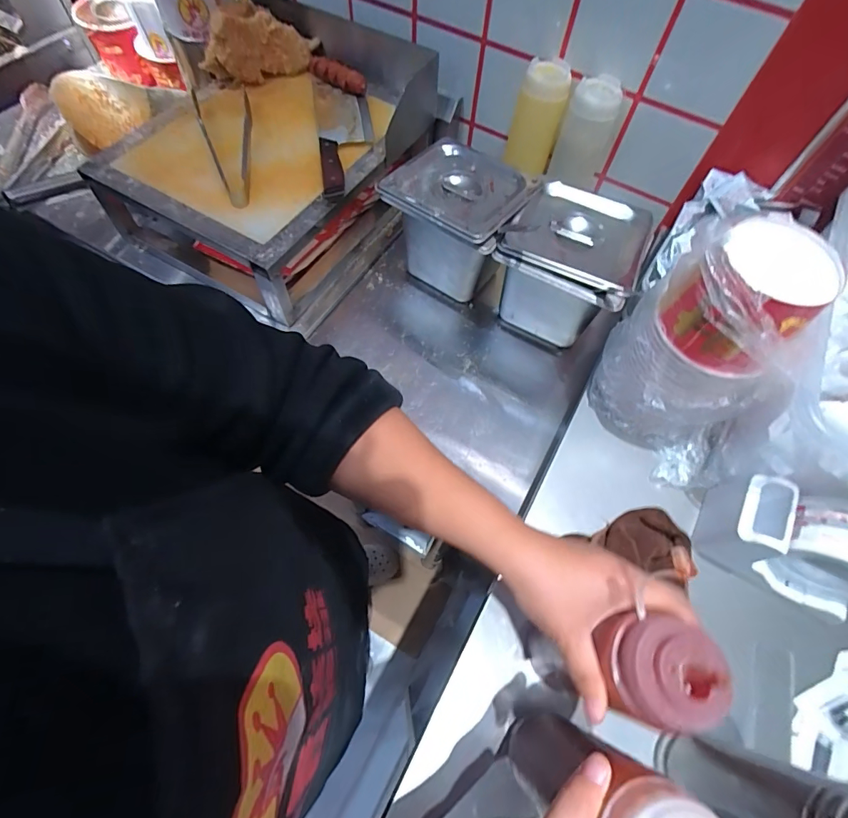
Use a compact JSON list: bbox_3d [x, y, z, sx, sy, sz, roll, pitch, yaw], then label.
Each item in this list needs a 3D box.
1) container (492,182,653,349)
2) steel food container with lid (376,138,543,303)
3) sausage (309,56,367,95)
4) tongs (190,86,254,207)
[{"bbox_3d":[0.201,-0.191,0.638,0.170,0.160,0.168,32,67,12],"label":"container"},{"bbox_3d":[0.047,-0.270,0.670,0.177,0.167,0.160,31,67,12],"label":"steel food container with lid"},{"bbox_3d":[-0.141,-0.542,0.718,0.111,0.029,0.025,35,68,14],"label":"sausage"},{"bbox_3d":[-0.286,-0.392,0.643,0.077,0.034,0.257,-14,66,-9],"label":"tongs"}]

